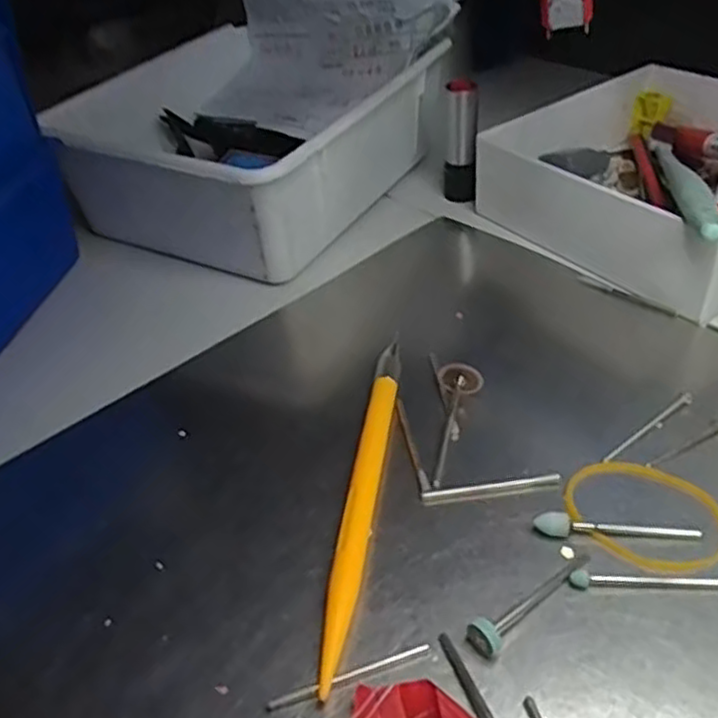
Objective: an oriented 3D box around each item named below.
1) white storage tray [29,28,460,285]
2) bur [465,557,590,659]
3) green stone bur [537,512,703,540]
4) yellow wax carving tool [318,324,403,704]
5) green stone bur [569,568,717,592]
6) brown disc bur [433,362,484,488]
[{"bbox_3d":[-0.056,-0.118,0.390,0.154,0.068,0.173,19,46,27],"label":"white storage tray"},{"bbox_3d":[0.049,0.064,0.195,0.044,0.009,0.009,-27,44,-23],"label":"bur"},{"bbox_3d":[0.075,0.049,0.212,0.047,0.007,0.005,0,40,8],"label":"green stone bur"},{"bbox_3d":[0.002,0.040,0.231,0.008,0.007,0.132,2,41,11],"label":"yellow wax carving tool"},{"bbox_3d":[0.081,0.061,0.198,0.044,0.004,0.004,0,40,8],"label":"green stone bur"},{"bbox_3d":[0.031,0.023,0.250,0.015,0.010,0.049,8,55,17],"label":"brown disc bur"}]

